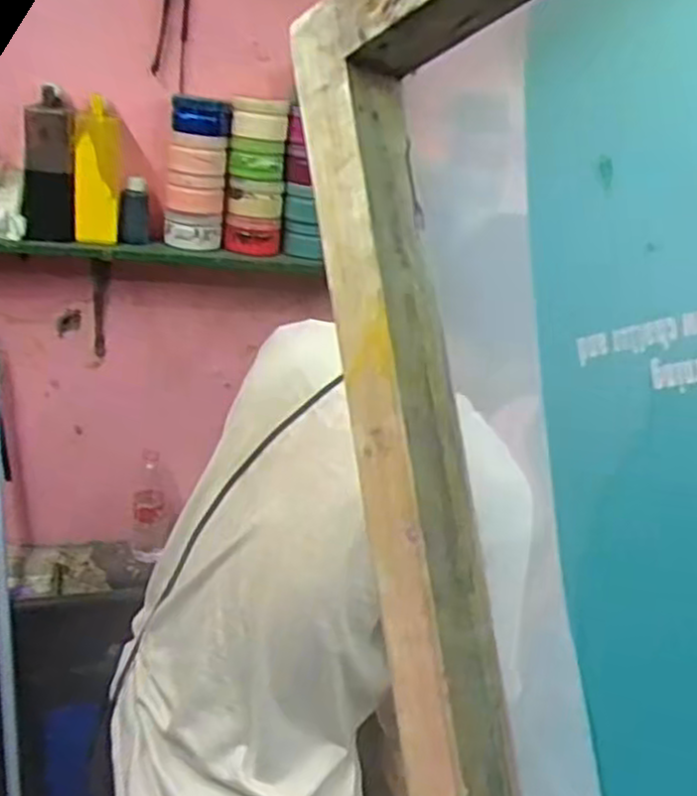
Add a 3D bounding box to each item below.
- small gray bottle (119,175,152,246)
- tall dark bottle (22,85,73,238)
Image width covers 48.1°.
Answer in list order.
[{"bbox_3d":[-0.322,-0.286,1.183,0.044,0.077,0.054,0,25,-11],"label":"small gray bottle"},{"bbox_3d":[-0.427,-0.328,1.106,0.072,0.197,0.056,-5,26,-20],"label":"tall dark bottle"}]

